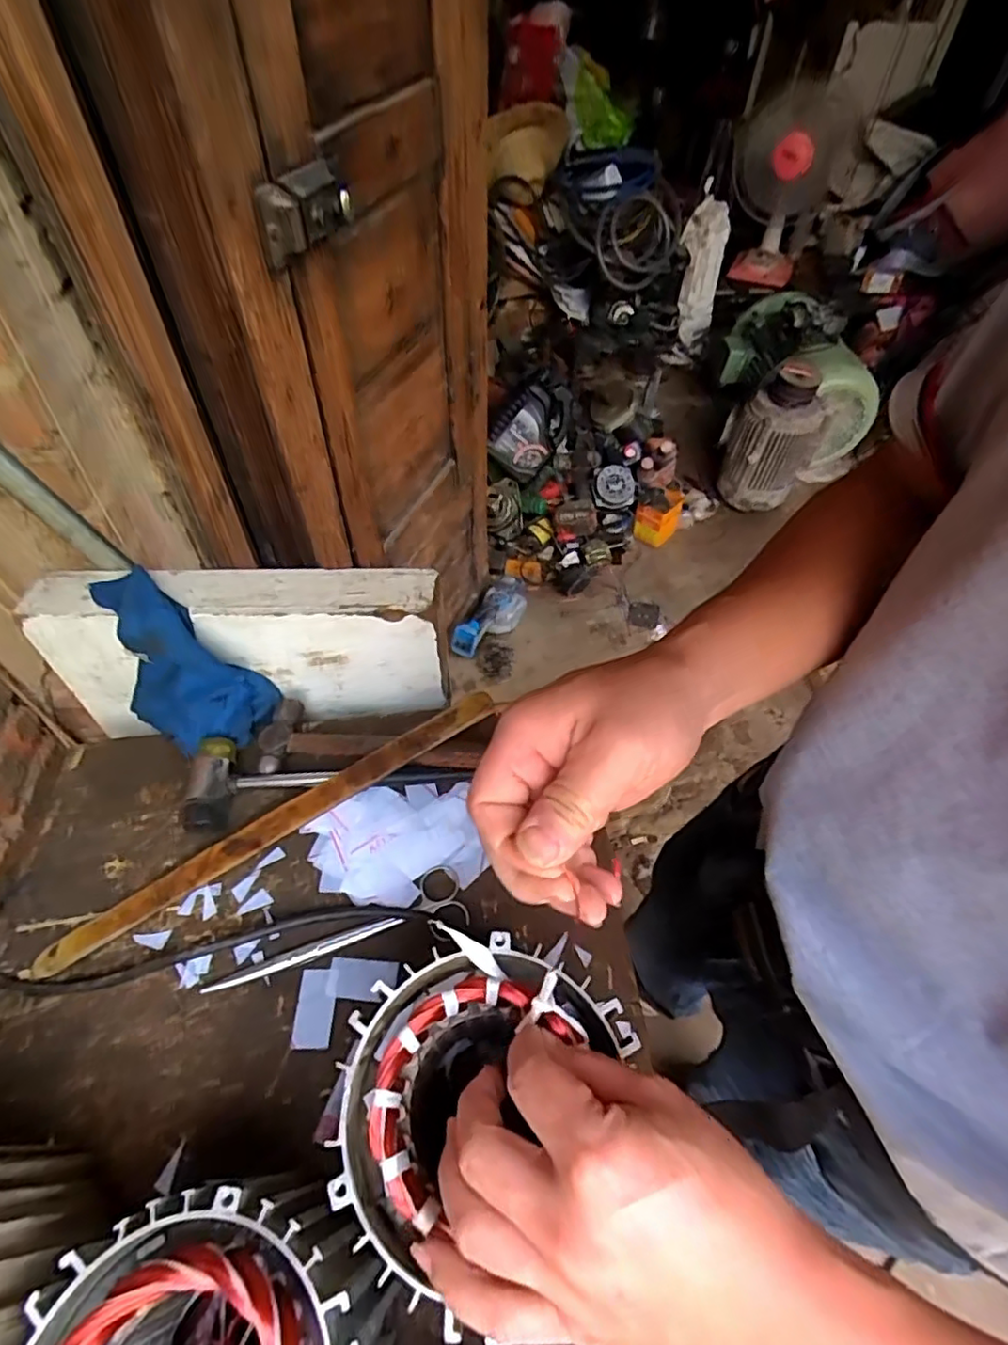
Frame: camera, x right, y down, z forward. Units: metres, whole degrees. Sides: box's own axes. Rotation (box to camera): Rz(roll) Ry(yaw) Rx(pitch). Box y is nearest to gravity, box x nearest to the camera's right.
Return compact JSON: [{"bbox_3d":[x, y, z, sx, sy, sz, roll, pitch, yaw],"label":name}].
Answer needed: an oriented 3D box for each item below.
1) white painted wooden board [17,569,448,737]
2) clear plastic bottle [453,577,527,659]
[{"bbox_3d":[-0.228,-0.023,0.572,0.332,0.151,0.067,-3,52,-3],"label":"white painted wooden board"},{"bbox_3d":[-0.037,-0.124,1.514,0.080,0.106,0.251,30,58,21],"label":"clear plastic bottle"}]

